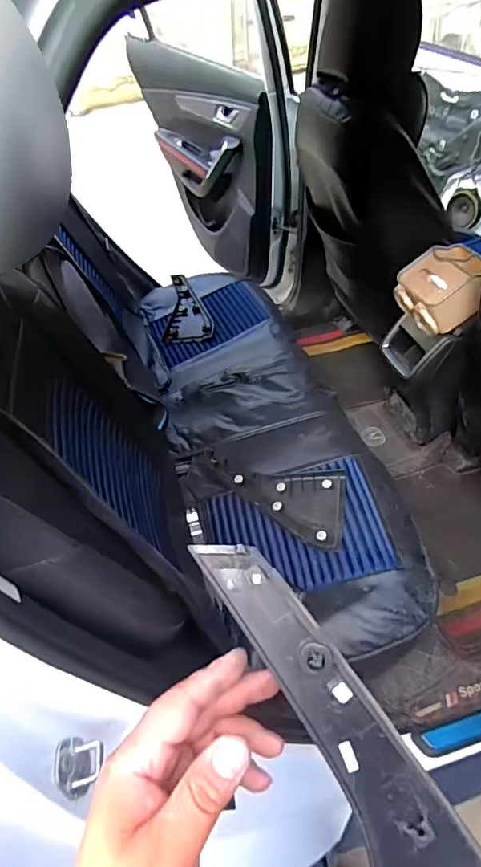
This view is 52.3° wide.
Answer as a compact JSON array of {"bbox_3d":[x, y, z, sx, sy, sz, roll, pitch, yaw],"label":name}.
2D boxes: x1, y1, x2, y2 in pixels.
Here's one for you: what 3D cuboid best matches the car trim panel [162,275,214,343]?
[{"bbox_3d":[-0.144,-0.374,1.430,0.145,0.016,0.257,-4,61,12],"label":"car trim panel"}]

